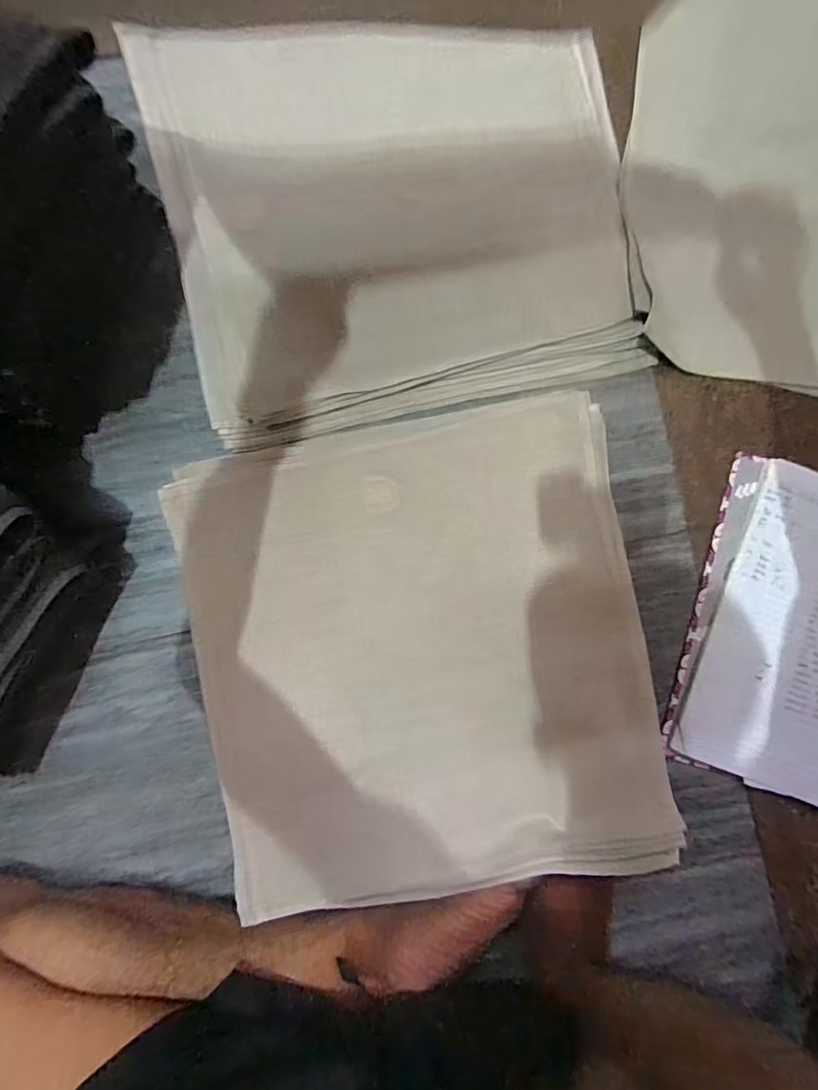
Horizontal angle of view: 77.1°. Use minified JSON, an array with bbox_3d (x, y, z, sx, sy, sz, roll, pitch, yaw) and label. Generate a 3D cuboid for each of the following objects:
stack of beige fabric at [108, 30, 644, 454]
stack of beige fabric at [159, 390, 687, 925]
[{"bbox_3d":[-0.020,-0.339,0.510,0.436,0.028,0.417,-13,88,0],"label":"stack of beige fabric"},{"bbox_3d":[0.009,0.096,0.477,0.397,0.066,0.416,-10,88,0],"label":"stack of beige fabric"}]

